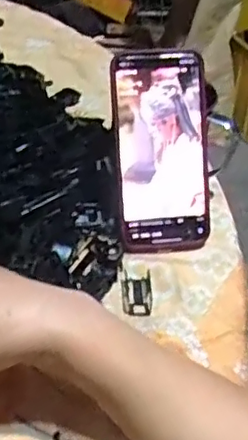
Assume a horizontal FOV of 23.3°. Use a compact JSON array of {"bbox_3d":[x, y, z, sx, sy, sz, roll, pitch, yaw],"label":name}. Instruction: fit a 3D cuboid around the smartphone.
[{"bbox_3d":[0.032,-0.056,0.499,0.082,0.164,0.009,-7,12,-3],"label":"smartphone"}]

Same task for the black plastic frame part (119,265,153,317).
[{"bbox_3d":[0.010,0.056,0.469,0.025,0.011,0.044,0,42,-6],"label":"black plastic frame part"}]

